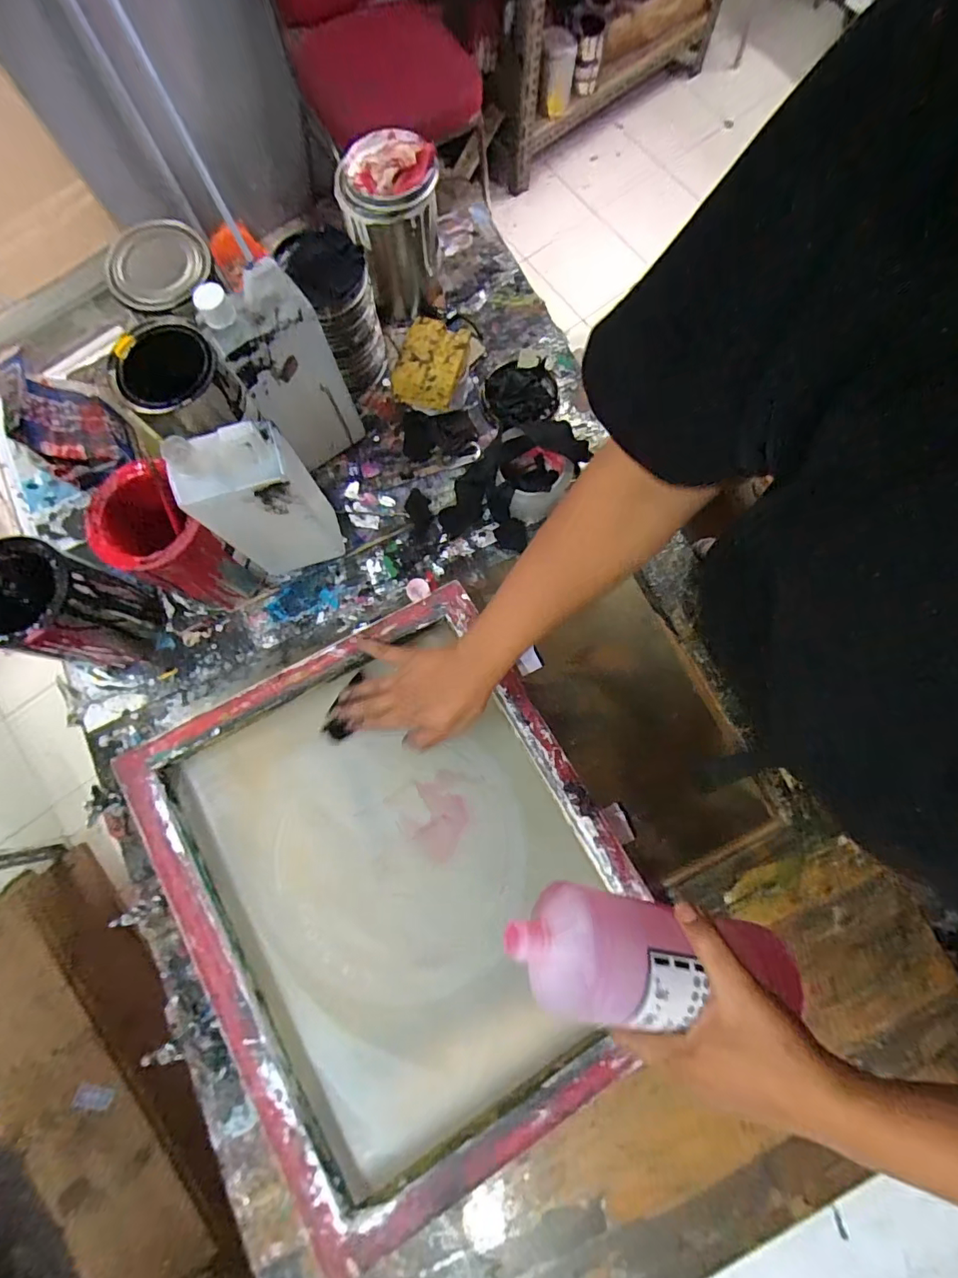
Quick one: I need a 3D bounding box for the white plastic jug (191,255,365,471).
[{"bbox_3d":[-0.192,-0.263,0.524,0.101,0.217,0.053,-40,80,-6],"label":"white plastic jug"}]

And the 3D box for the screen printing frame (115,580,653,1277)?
[{"bbox_3d":[-0.077,0.237,0.516,0.409,0.057,0.504,-30,79,-5],"label":"screen printing frame"}]

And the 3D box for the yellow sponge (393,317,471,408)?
[{"bbox_3d":[-0.051,-0.319,0.572,0.068,0.029,0.097,14,79,4],"label":"yellow sponge"}]

